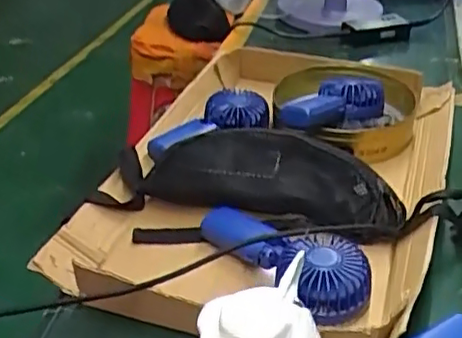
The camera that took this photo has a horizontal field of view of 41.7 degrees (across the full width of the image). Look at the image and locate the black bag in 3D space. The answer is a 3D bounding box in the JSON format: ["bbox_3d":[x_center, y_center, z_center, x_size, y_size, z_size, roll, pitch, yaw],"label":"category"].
[{"bbox_3d":[0.044,0.013,0.658,0.282,0.088,0.062,10,35,12],"label":"black bag"}]

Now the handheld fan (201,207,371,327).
[{"bbox_3d":[0.049,0.081,0.598,0.075,0.047,0.190,-28,44,-36],"label":"handheld fan"}]

